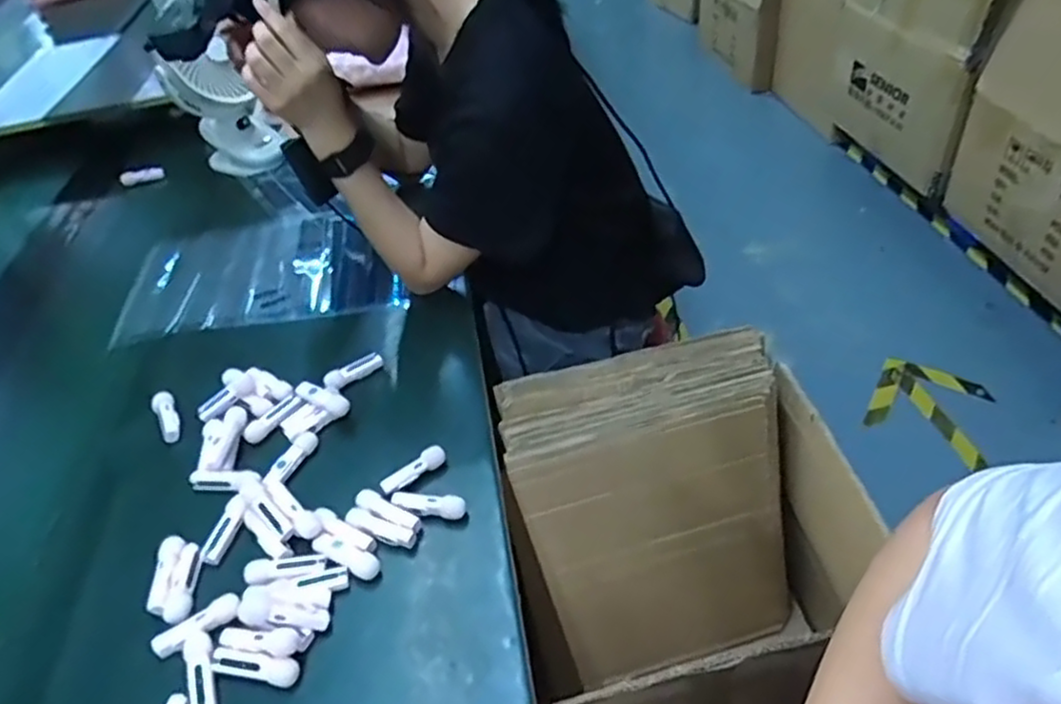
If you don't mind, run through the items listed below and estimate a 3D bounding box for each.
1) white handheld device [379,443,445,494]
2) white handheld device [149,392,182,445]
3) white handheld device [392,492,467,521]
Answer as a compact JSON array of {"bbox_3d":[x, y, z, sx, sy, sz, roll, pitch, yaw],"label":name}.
[{"bbox_3d":[-0.107,0.109,0.636,0.065,0.013,0.017,-31,47,-26],"label":"white handheld device"},{"bbox_3d":[-0.373,0.067,0.709,0.023,0.016,0.064,-24,56,-20],"label":"white handheld device"},{"bbox_3d":[-0.090,0.136,0.609,0.065,0.016,0.020,3,42,10],"label":"white handheld device"}]

